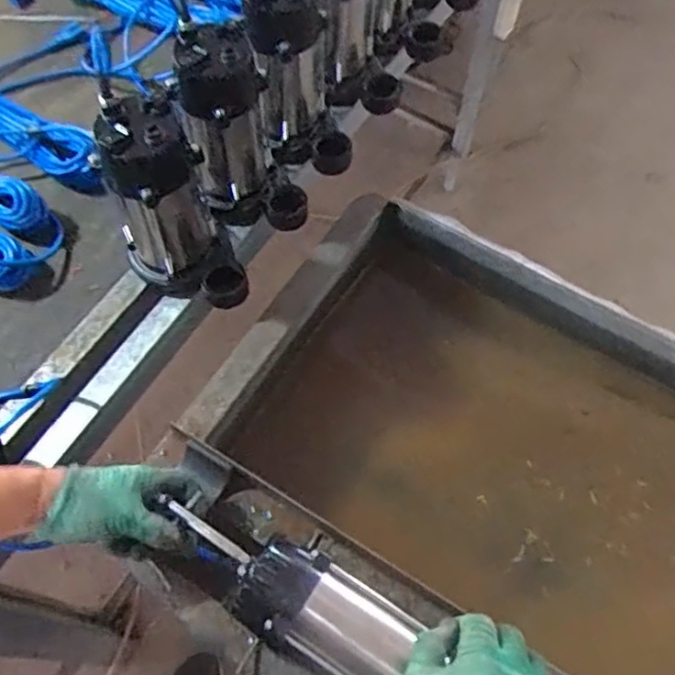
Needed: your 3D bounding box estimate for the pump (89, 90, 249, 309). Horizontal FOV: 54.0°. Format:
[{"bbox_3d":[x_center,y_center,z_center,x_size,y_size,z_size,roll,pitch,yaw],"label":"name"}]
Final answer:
[{"bbox_3d":[-0.187,-0.134,0.753,0.121,0.237,0.133,-20,65,-12],"label":"pump"}]

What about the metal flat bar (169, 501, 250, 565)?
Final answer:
[{"bbox_3d":[-0.125,0.191,0.646,0.093,0.006,0.012,32,66,9],"label":"metal flat bar"}]

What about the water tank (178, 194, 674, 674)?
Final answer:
[{"bbox_3d":[0.220,0.205,0.835,0.755,0.224,0.575,29,65,13],"label":"water tank"}]

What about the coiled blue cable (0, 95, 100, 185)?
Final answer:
[{"bbox_3d":[-0.464,-0.310,0.933,0.351,0.057,0.070,32,66,14],"label":"coiled blue cable"}]

